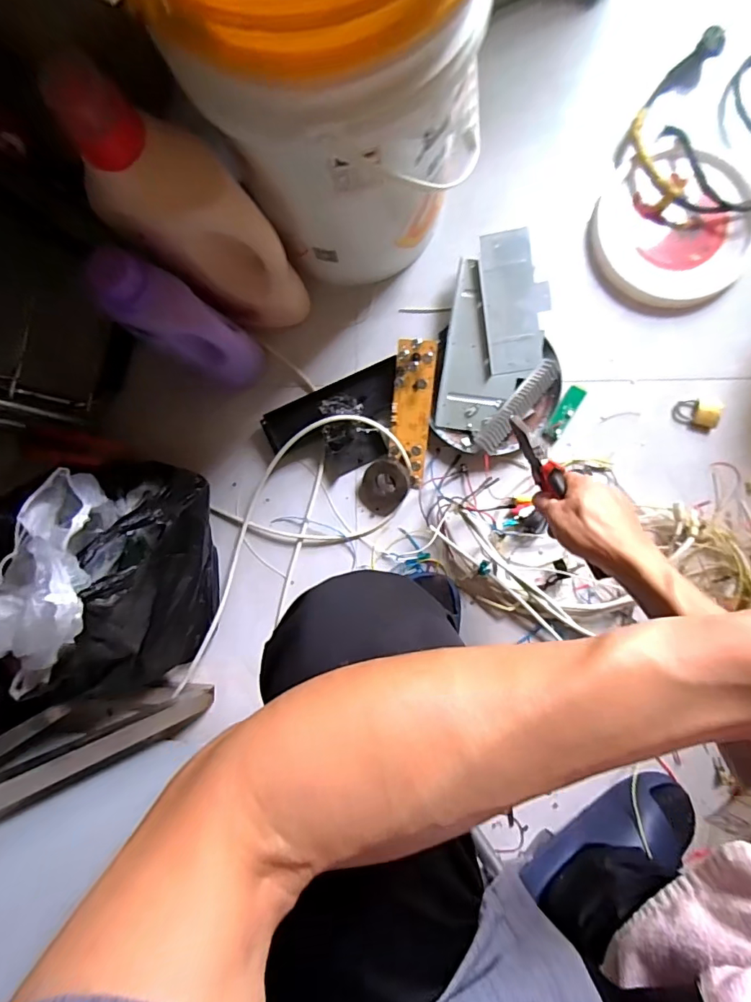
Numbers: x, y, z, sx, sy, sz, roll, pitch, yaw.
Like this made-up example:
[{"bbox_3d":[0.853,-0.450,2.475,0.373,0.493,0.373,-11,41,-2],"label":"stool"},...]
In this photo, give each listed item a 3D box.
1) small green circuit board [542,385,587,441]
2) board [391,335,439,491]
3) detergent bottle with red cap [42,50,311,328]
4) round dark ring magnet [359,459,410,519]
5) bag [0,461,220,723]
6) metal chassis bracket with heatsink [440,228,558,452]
[{"bbox_3d":[0.275,-0.127,0.710,0.025,0.008,0.084,31,91,3],"label":"small green circuit board"},{"bbox_3d":[0.053,-0.125,0.705,0.059,0.020,0.202,3,102,3],"label":"board"},{"bbox_3d":[-0.196,-0.303,0.564,0.118,0.382,0.107,35,92,24],"label":"detergent bottle with red cap"},{"bbox_3d":[0.012,-0.022,0.715,0.064,0.035,0.082,30,91,3],"label":"round dark ring magnet"},{"bbox_3d":[-0.355,0.106,0.594,0.265,0.325,0.288,-9,89,3],"label":"bag"},{"bbox_3d":[0.182,-0.224,0.706,0.164,0.039,0.302,6,90,3],"label":"metal chassis bracket with heatsink"}]

